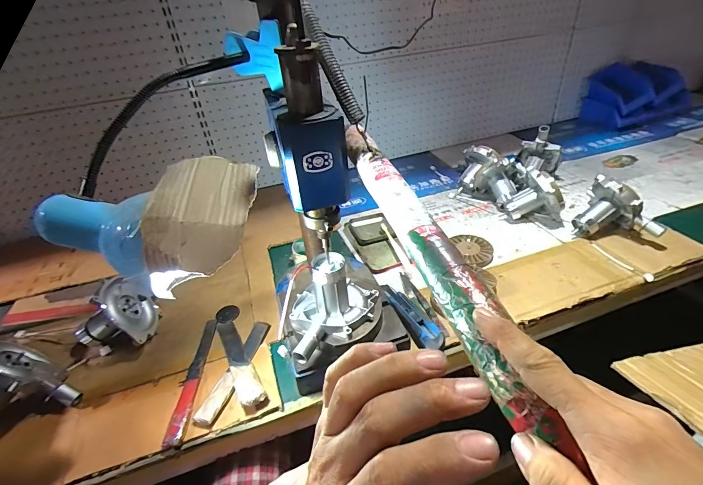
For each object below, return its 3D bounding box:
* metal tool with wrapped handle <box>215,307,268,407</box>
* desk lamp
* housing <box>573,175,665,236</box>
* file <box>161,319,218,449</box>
[{"bbox_3d":[-0.203,0.187,0.623,0.040,0.035,0.273,-21,37,-20],"label":"metal tool with wrapped handle"},{"bbox_3d":[-0.173,-0.116,0.420,0.199,0.192,0.326,9,38,22],"label":"desk lamp"},{"bbox_3d":[0.578,-0.067,0.750,0.152,0.117,0.098,20,43,34],"label":"housing"},{"bbox_3d":[-0.264,0.219,0.590,0.027,0.018,0.249,-8,35,-2],"label":"file"}]

